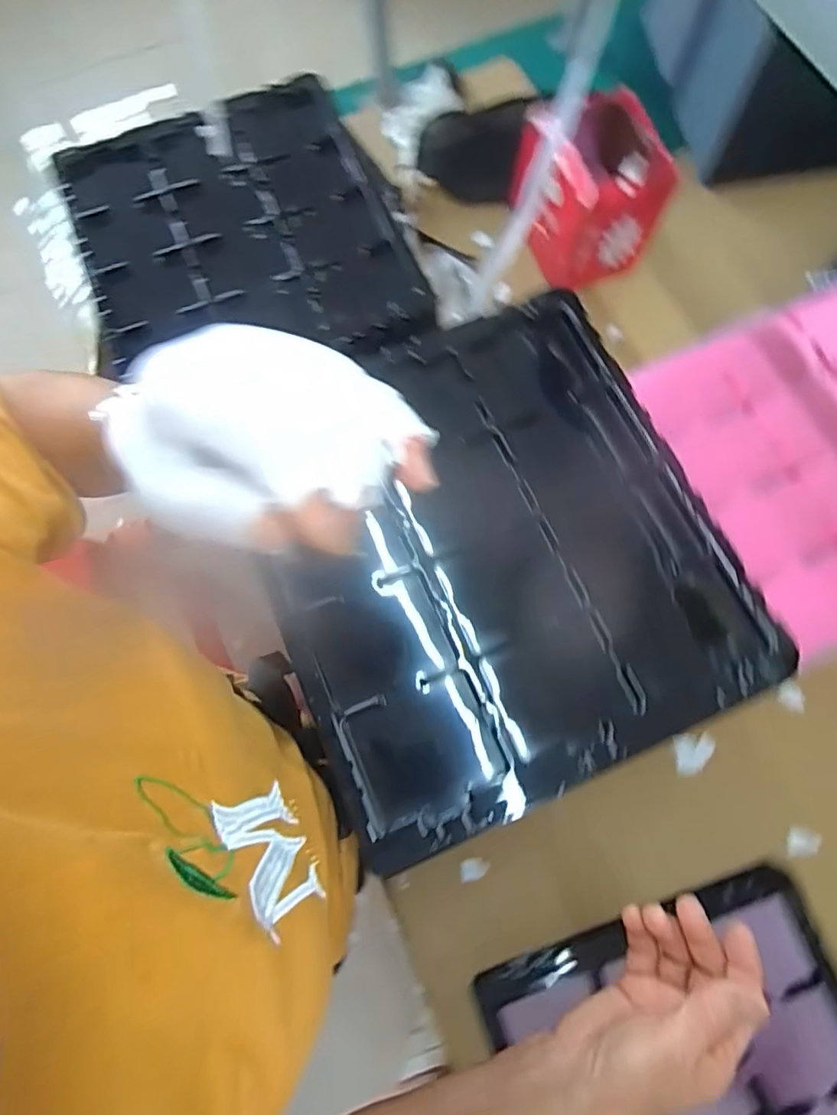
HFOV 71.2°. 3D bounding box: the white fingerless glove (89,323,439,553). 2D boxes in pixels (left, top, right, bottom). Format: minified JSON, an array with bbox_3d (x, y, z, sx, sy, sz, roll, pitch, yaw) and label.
[{"bbox_3d":[-0.051,-0.045,0.205,0.094,0.041,0.068,-36,76,-9],"label":"white fingerless glove"}]

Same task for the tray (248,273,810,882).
[{"bbox_3d":[0.052,-0.012,0.449,0.328,0.027,0.362,-23,75,-6],"label":"tray"}]

